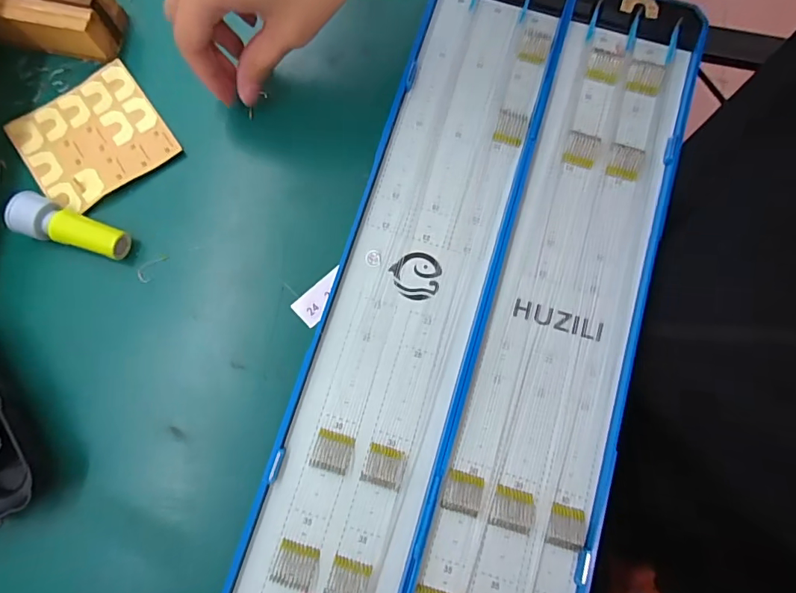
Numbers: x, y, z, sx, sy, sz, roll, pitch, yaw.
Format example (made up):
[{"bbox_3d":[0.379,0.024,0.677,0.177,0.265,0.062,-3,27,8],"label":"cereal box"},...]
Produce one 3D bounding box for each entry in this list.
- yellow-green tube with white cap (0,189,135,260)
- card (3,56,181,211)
[{"bbox_3d":[-0.189,-0.038,0.262,0.061,0.020,0.023,21,79,3],"label":"yellow-green tube with white cap"},{"bbox_3d":[-0.190,-0.099,0.284,0.081,0.005,0.078,-35,81,-8],"label":"card"}]

